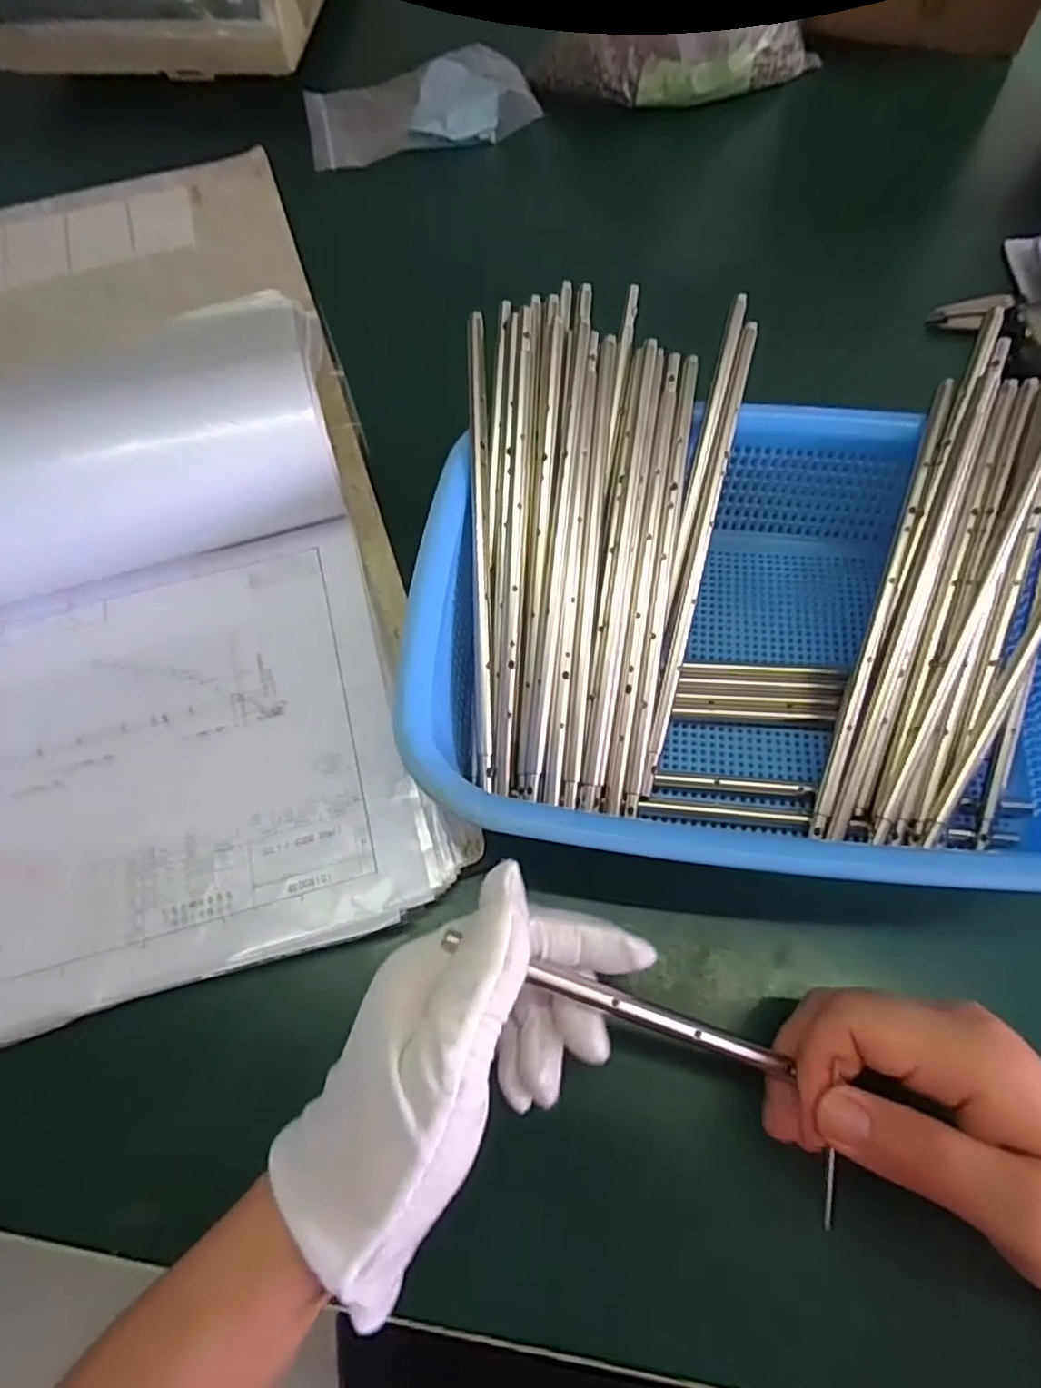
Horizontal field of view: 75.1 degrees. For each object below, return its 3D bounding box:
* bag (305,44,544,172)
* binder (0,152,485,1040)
[{"bbox_3d":[-0.082,-0.476,0.548,0.176,0.021,0.115,-12,65,-4],"label":"bag"},{"bbox_3d":[-0.264,-0.135,0.365,0.334,0.086,0.592,-19,66,-7],"label":"binder"}]

